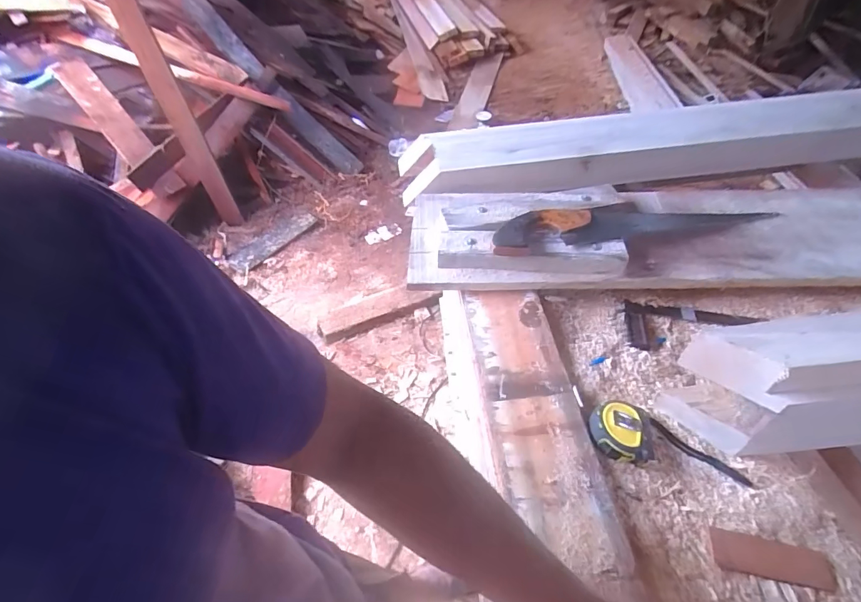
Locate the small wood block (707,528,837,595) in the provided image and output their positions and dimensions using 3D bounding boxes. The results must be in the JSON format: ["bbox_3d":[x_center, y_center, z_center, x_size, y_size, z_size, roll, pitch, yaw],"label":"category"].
[{"bbox_3d":[0.351,0.264,0.444,0.115,0.009,0.038,8,49,9],"label":"small wood block"}]

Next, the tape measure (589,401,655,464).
[{"bbox_3d":[0.229,0.155,0.524,0.072,0.035,0.068,8,49,9],"label":"tape measure"}]

